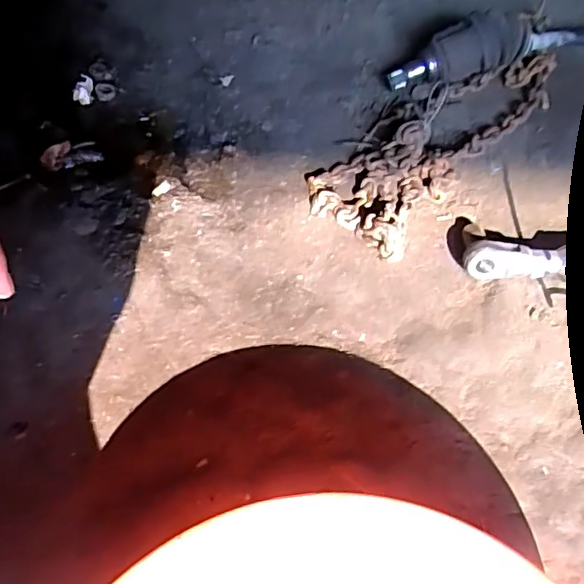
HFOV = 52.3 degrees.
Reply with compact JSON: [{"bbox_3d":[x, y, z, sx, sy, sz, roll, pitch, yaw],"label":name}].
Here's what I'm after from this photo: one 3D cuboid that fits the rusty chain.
[{"bbox_3d":[0.182,-0.204,0.745,0.153,0.042,0.406,33,60,23],"label":"rusty chain"}]

